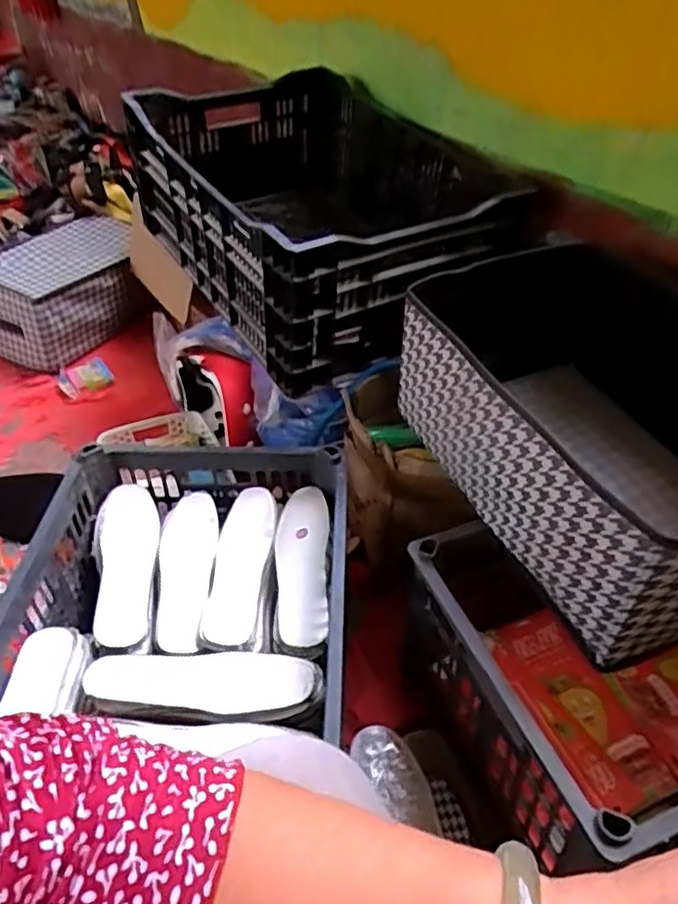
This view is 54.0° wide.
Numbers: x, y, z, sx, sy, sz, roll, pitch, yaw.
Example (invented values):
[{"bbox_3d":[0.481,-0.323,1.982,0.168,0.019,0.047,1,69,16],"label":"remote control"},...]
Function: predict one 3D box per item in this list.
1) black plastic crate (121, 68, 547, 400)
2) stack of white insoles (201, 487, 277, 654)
[{"bbox_3d":[-0.042,-0.394,1.066,0.414,0.257,0.603,-24,44,-22],"label":"black plastic crate"},{"bbox_3d":[-0.114,0.136,0.791,0.067,0.029,0.227,-3,40,2],"label":"stack of white insoles"}]

